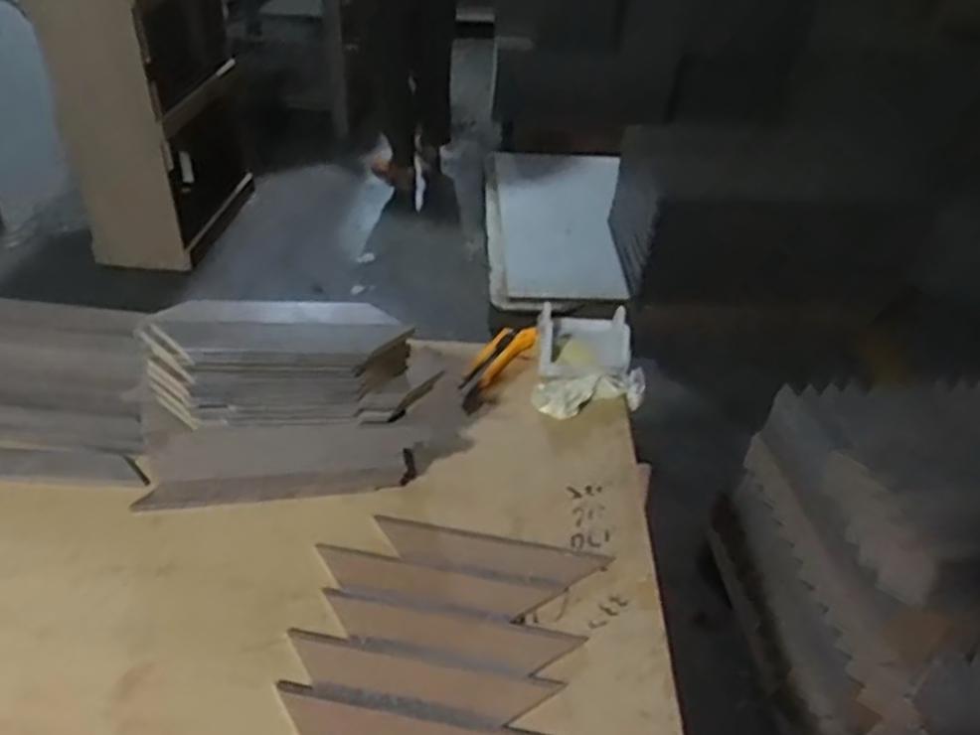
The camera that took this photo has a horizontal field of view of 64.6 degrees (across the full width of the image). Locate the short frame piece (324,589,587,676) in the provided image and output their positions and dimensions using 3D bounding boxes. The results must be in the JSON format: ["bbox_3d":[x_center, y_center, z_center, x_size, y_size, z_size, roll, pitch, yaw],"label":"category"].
[{"bbox_3d":[-0.034,0.219,0.642,0.212,0.010,0.045,8,38,6],"label":"short frame piece"}]

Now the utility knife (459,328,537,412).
[{"bbox_3d":[0.004,-0.005,0.950,0.046,0.019,0.168,21,41,22],"label":"utility knife"}]

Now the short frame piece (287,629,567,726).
[{"bbox_3d":[-0.058,0.248,0.618,0.213,0.010,0.049,9,38,7],"label":"short frame piece"}]

